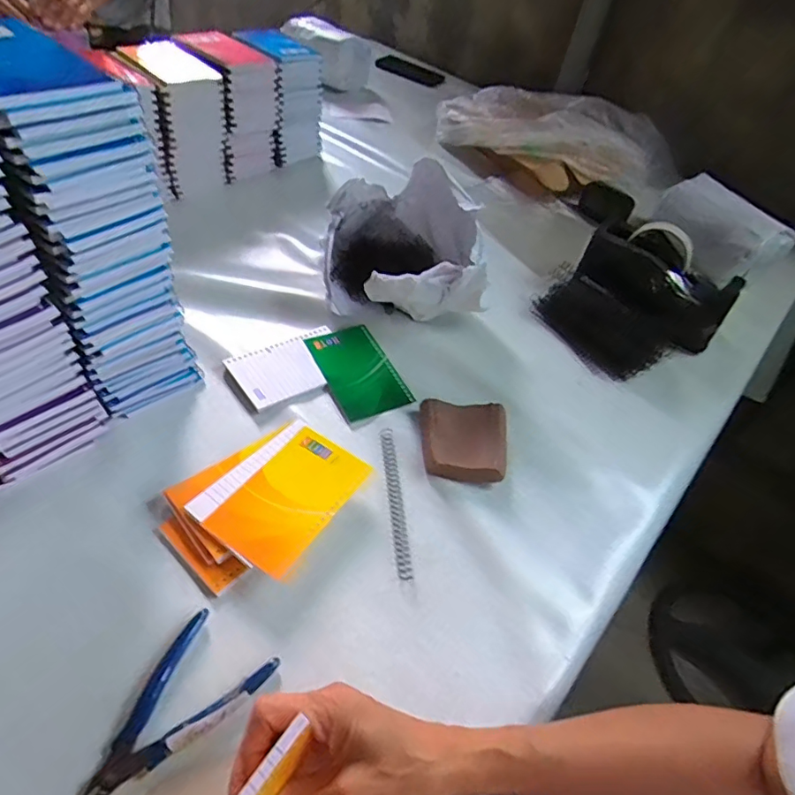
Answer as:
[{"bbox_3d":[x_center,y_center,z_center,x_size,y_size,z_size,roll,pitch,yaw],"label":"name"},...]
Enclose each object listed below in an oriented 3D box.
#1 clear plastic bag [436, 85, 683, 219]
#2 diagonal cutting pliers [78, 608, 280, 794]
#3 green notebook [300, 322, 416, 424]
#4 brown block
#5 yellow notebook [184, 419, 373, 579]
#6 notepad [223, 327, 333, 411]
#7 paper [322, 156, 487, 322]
[{"bbox_3d":[0.303,-0.486,0.979,0.469,0.108,0.259,21,46,11],"label":"clear plastic bag"},{"bbox_3d":[-0.143,0.205,0.335,0.072,0.010,0.117,27,47,14],"label":"diagonal cutting pliers"},{"bbox_3d":[-0.043,-0.033,0.575,0.078,0.006,0.127,-17,53,-26],"label":"green notebook"},{"bbox_3d":[0.066,0.043,0.521,0.085,0.017,0.091,10,46,-2],"label":"brown block"},{"bbox_3d":[-0.096,0.078,0.442,0.096,0.004,0.129,30,49,17],"label":"yellow notebook"},{"bbox_3d":[-0.115,-0.036,0.564,0.121,0.010,0.079,-23,56,-30],"label":"notepad"},{"bbox_3d":[0.001,-0.187,0.633,0.180,0.141,0.196,-4,49,-15],"label":"paper"}]

